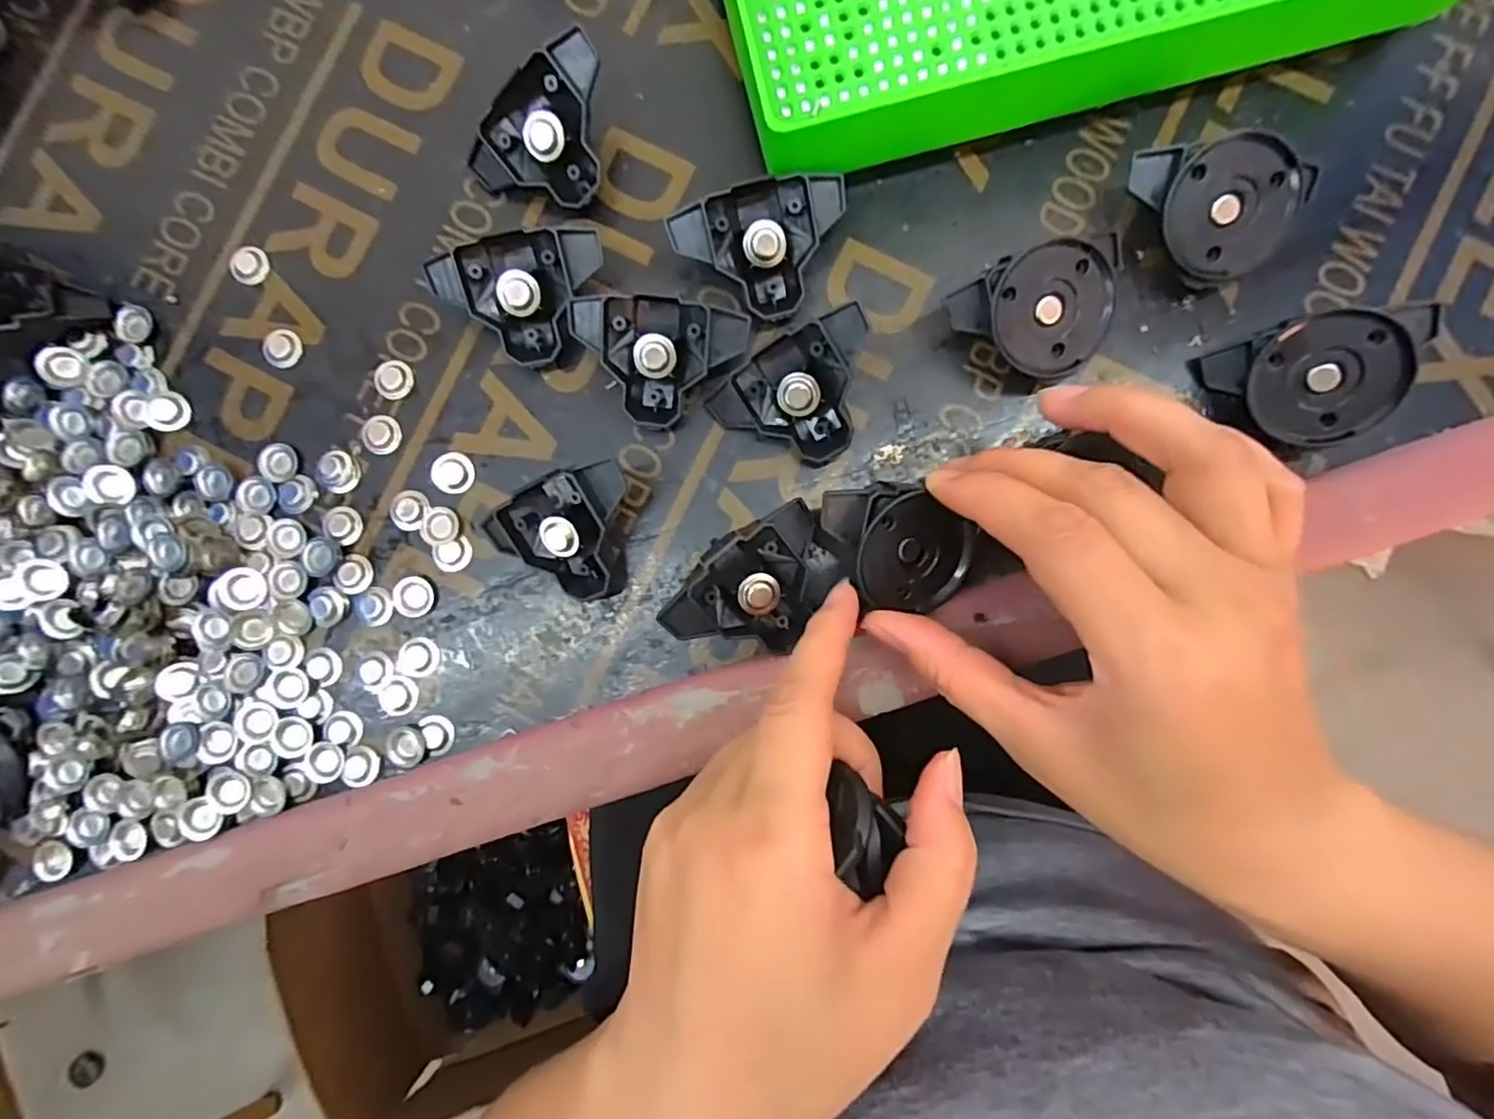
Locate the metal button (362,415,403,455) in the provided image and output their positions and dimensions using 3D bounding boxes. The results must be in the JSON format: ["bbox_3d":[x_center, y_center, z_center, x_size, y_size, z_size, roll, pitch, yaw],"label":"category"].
[{"bbox_3d":[-0.135,-0.046,0.236,0.015,0.004,0.014,0,89,3],"label":"metal button"}]

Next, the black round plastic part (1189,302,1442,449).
[{"bbox_3d":[0.188,-0.060,0.213,0.059,0.013,0.041,0,108,23],"label":"black round plastic part"}]

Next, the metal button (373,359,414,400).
[{"bbox_3d":[-0.131,-0.067,0.236,0.015,0.004,0.014,0,89,3],"label":"metal button"}]

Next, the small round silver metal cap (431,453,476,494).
[{"bbox_3d":[-0.108,-0.032,0.233,0.014,0.004,0.015,0,89,3],"label":"small round silver metal cap"}]

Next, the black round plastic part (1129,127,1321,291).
[{"bbox_3d":[0.159,-0.122,0.217,0.038,0.027,0.052,-37,87,2],"label":"black round plastic part"}]

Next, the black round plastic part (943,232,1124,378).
[{"bbox_3d":[0.098,-0.085,0.221,0.051,0.020,0.043,-27,107,5],"label":"black round plastic part"}]

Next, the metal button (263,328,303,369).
[{"bbox_3d":[-0.174,-0.079,0.238,0.012,0.004,0.014,7,89,3],"label":"metal button"}]

